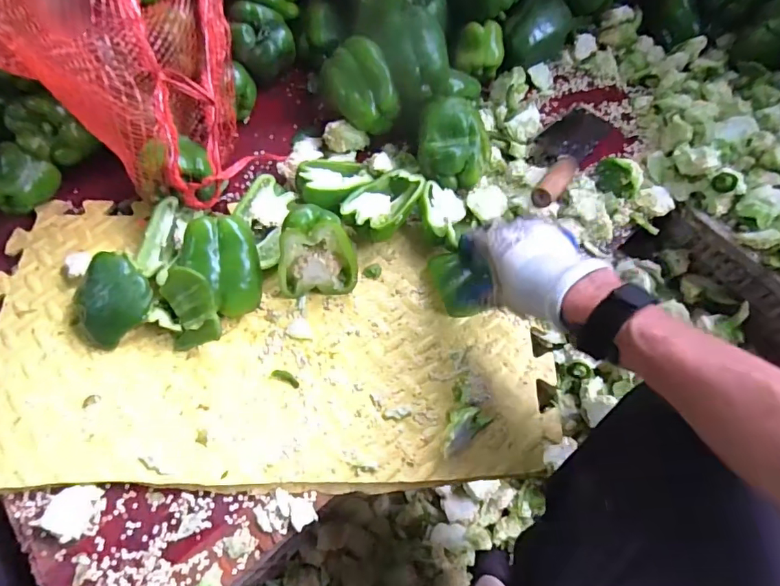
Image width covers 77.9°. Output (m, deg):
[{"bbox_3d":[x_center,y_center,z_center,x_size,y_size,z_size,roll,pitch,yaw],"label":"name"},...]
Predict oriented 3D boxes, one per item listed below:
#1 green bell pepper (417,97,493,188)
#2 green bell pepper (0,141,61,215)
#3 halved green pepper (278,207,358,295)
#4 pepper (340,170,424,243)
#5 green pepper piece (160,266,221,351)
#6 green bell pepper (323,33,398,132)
[{"bbox_3d":[0.072,-0.169,0.554,0.083,0.059,0.093,7,64,2],"label":"green bell pepper"},{"bbox_3d":[-0.423,-0.124,0.549,0.059,0.059,0.072,16,65,7],"label":"green bell pepper"},{"bbox_3d":[-0.079,-0.040,0.482,0.087,0.090,0.050,-6,64,-4],"label":"halved green pepper"},{"bbox_3d":[-0.006,-0.096,0.537,0.067,0.038,0.087,36,69,15],"label":"pepper"},{"bbox_3d":[-0.195,0.016,0.471,0.053,0.061,0.068,-12,65,-7],"label":"green pepper piece"},{"bbox_3d":[-0.038,-0.245,0.583,0.067,0.077,0.103,-21,66,-11],"label":"green bell pepper"}]

